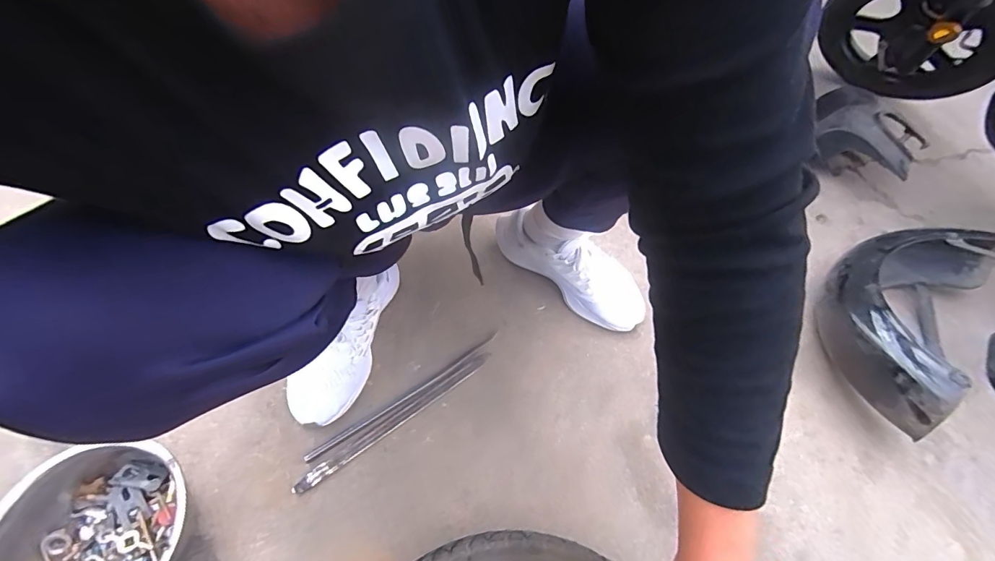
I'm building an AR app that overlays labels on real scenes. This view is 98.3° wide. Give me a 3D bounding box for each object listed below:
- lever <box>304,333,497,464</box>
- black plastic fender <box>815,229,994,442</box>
[{"bbox_3d":[-0.121,0.155,0.589,0.289,0.008,0.012,-30,63,-22],"label":"lever"},{"bbox_3d":[0.603,0.035,0.651,0.178,0.133,0.405,41,62,21],"label":"black plastic fender"}]

